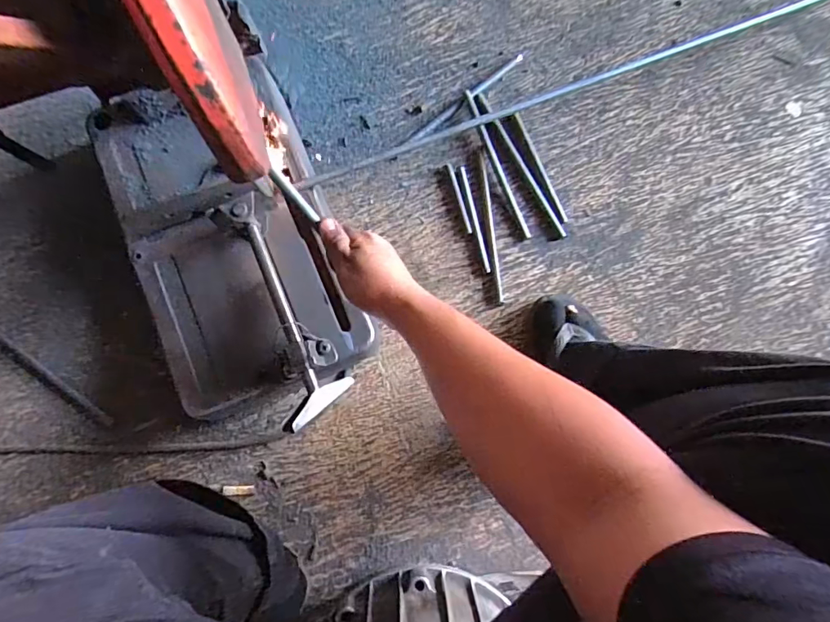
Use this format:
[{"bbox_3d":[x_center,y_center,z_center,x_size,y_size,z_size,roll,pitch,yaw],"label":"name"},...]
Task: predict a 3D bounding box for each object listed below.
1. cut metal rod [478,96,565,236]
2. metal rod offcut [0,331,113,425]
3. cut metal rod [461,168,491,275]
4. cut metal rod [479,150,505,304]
[{"bbox_3d":[0.161,-0.221,0.703,0.013,0.010,0.251,-28,84,-6],"label":"cut metal rod"},{"bbox_3d":[-0.521,0.070,0.633,0.272,0.006,0.016,37,82,3],"label":"metal rod offcut"},{"bbox_3d":[0.089,-0.136,0.689,0.007,0.009,0.162,-13,83,-4],"label":"cut metal rod"},{"bbox_3d":[0.112,-0.127,0.690,0.010,0.009,0.228,-6,82,-3],"label":"cut metal rod"}]

